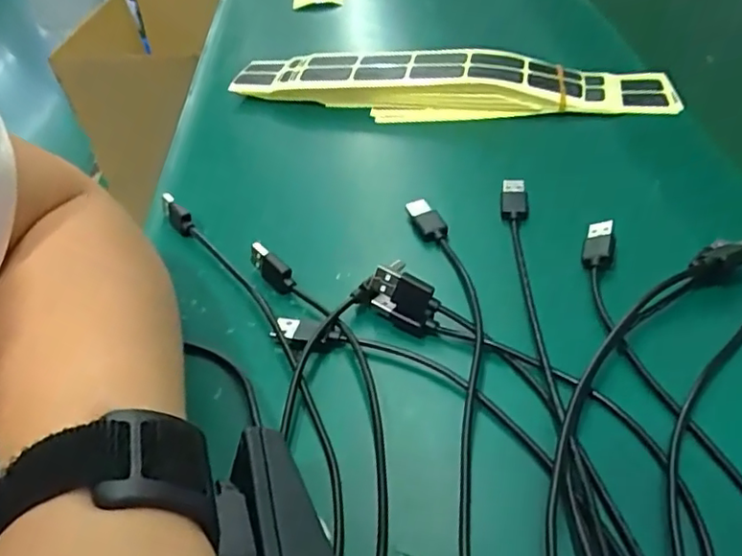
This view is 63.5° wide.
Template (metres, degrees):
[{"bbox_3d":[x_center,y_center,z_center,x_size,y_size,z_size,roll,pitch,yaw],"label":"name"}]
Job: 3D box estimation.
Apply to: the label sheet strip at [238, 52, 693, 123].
[{"bbox_3d":[0.050,-0.137,0.424,0.306,0.033,0.054,3,45,11],"label":"label sheet strip"}]

